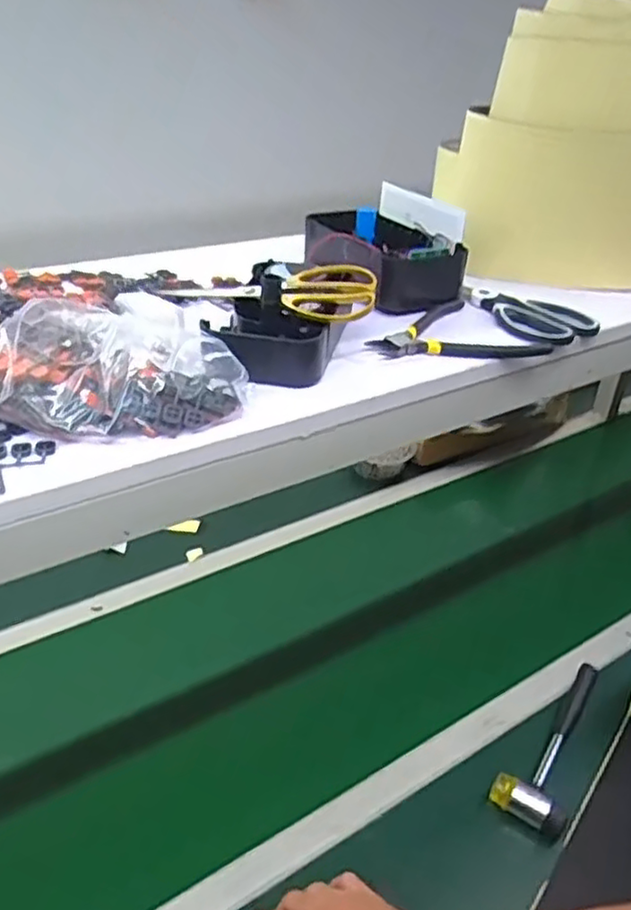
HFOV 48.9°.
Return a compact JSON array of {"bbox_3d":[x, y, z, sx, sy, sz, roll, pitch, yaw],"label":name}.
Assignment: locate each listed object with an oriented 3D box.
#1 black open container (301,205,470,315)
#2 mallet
[{"bbox_3d":[0.064,-0.203,0.706,0.122,0.075,0.162,-7,33,-15],"label":"black open container"},{"bbox_3d":[0.292,0.342,0.850,0.082,0.031,0.251,19,35,25],"label":"mallet"}]

